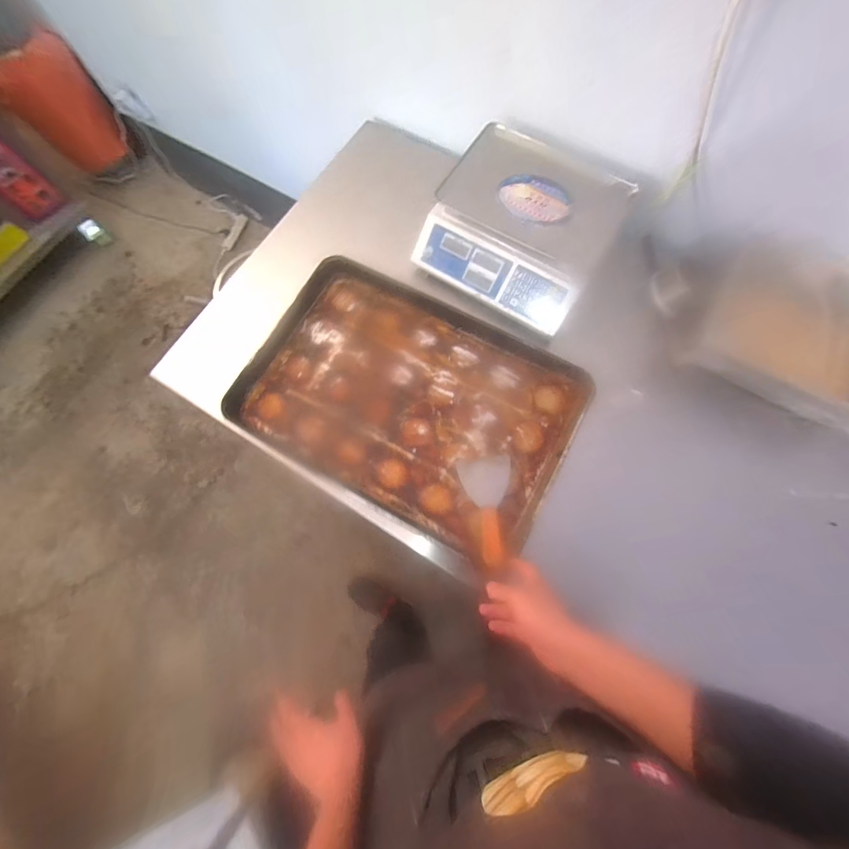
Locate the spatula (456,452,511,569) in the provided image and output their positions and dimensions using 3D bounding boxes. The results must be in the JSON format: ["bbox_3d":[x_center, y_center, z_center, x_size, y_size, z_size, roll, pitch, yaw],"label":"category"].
[{"bbox_3d":[0.114,0.145,0.659,0.090,0.019,0.192,-2,60,-3],"label":"spatula"}]

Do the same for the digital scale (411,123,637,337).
[{"bbox_3d":[0.185,-0.401,0.780,0.353,0.140,0.333,29,78,10],"label":"digital scale"}]

